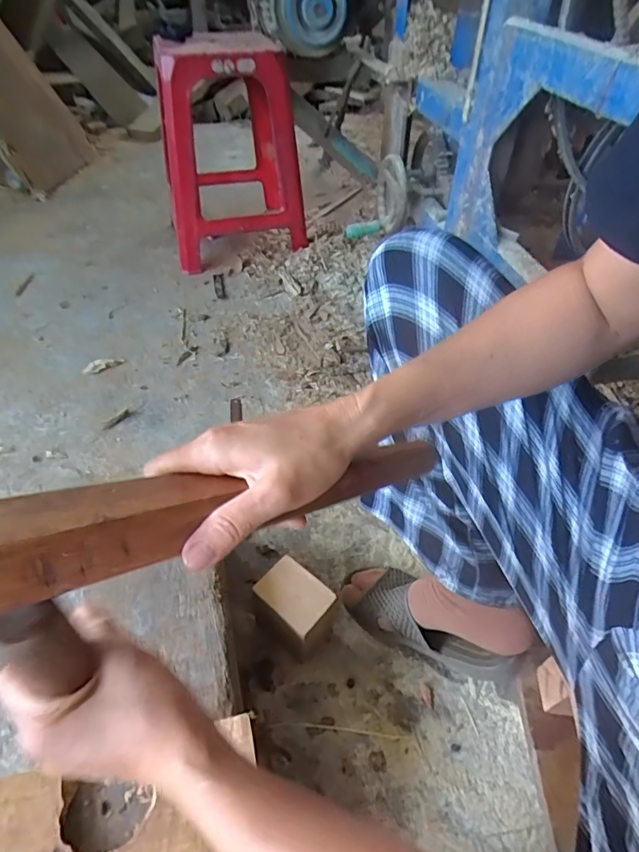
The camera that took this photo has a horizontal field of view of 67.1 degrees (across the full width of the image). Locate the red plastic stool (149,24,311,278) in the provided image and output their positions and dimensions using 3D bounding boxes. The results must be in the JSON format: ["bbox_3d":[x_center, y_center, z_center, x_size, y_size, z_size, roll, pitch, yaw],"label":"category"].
[{"bbox_3d":[-0.223,-0.724,1.260,0.357,0.459,0.380,-9,48,-11],"label":"red plastic stool"}]

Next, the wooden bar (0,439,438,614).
[{"bbox_3d":[-0.062,0.043,0.284,0.333,0.027,0.053,-8,44,-35],"label":"wooden bar"}]

